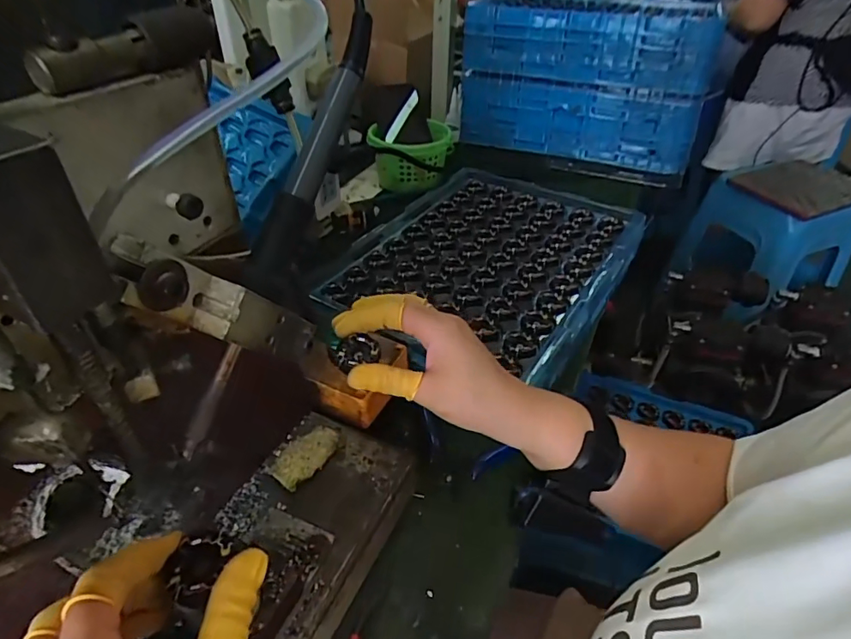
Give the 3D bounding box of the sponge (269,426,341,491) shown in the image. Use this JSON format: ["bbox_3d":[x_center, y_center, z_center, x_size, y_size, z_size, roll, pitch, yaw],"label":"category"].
[{"bbox_3d":[-0.084,0.096,0.362,0.030,0.012,0.050,27,48,27],"label":"sponge"}]

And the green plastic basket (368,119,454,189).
[{"bbox_3d":[-0.017,-0.246,0.780,0.126,0.079,0.115,-14,43,-15],"label":"green plastic basket"}]

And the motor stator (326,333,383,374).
[{"bbox_3d":[-0.051,0.023,0.367,0.034,0.014,0.026,-29,66,-10],"label":"motor stator"}]

